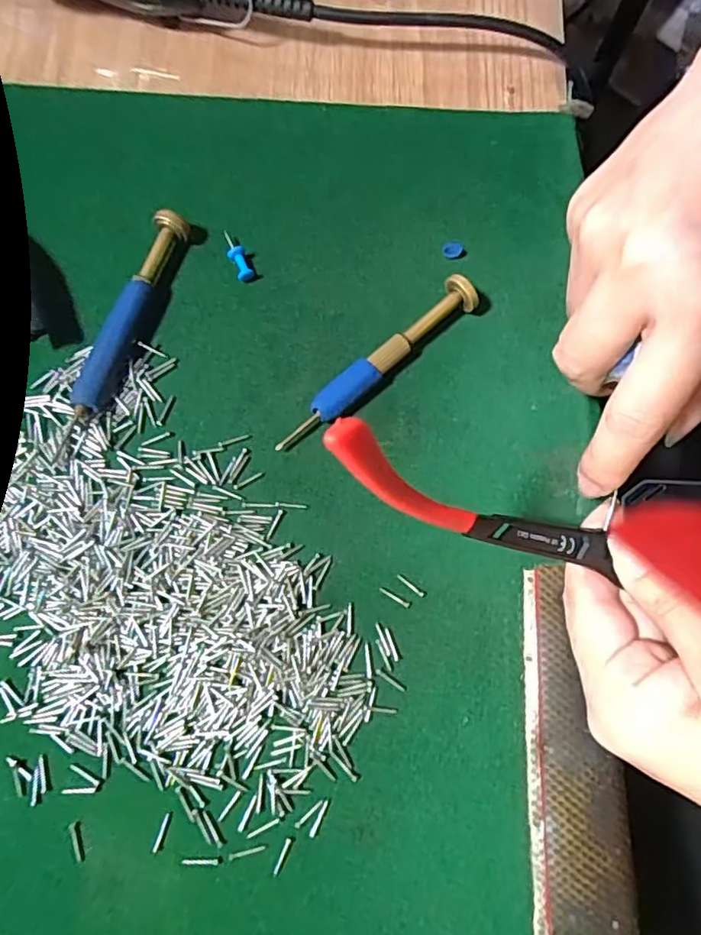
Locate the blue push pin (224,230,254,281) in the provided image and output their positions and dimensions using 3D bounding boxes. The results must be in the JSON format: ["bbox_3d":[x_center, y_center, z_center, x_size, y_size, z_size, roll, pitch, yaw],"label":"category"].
[{"bbox_3d":[-0.047,-0.088,0.242,0.007,0.007,0.025,-22,78,-5],"label":"blue push pin"}]

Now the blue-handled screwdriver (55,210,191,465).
[{"bbox_3d":[-0.089,-0.053,0.230,0.011,0.014,0.102,20,78,5],"label":"blue-handled screwdriver"}]

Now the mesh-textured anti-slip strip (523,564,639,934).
[{"bbox_3d":[0.078,0.095,0.204,0.033,0.005,0.116,1,77,0],"label":"mesh-textured anti-slip strip"}]

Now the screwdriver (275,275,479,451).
[{"bbox_3d":[0.010,-0.040,0.229,0.096,0.015,0.014,-38,80,-8],"label":"screwdriver"}]

